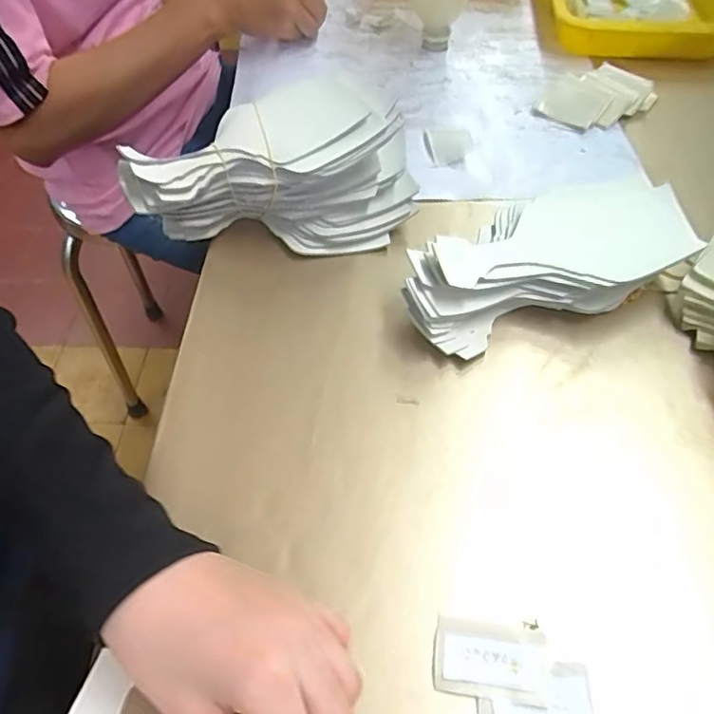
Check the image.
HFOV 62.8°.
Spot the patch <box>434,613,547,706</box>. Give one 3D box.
[{"bbox_3d":[0.066,0.150,0.289,0.055,0.006,0.034,8,53,9],"label":"patch"}]

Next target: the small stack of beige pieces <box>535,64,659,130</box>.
[{"bbox_3d":[0.232,-0.250,0.563,0.094,0.022,0.083,21,57,19],"label":"small stack of beige pieces"}]

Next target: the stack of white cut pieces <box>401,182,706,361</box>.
[{"bbox_3d":[0.133,-0.070,0.425,0.206,0.052,0.105,-13,53,-7],"label":"stack of white cut pieces"}]

